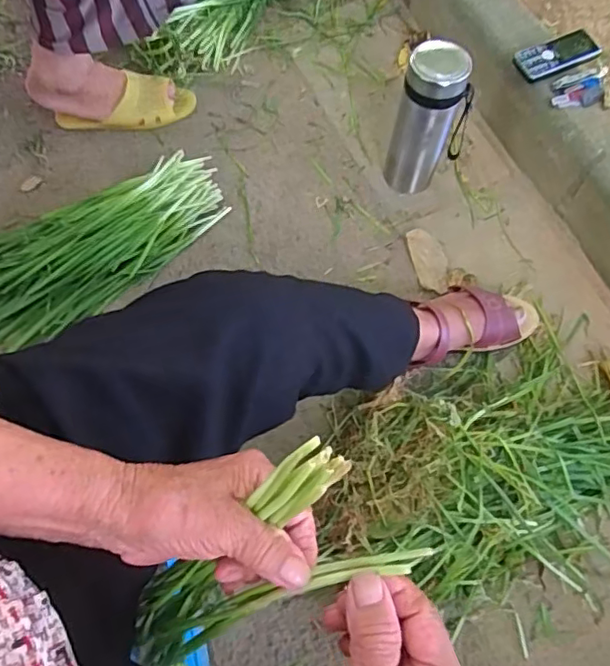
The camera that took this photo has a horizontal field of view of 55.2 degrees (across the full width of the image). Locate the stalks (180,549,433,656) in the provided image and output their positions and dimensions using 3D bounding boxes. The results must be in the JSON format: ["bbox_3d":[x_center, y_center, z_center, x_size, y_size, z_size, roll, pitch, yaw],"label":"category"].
[{"bbox_3d":[-0.013,0.154,0.338,0.189,0.018,0.019,-33,65,28],"label":"stalks"}]

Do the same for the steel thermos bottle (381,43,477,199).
[{"bbox_3d":[0.192,-0.319,0.895,0.105,0.228,0.095,21,67,7],"label":"steel thermos bottle"}]

